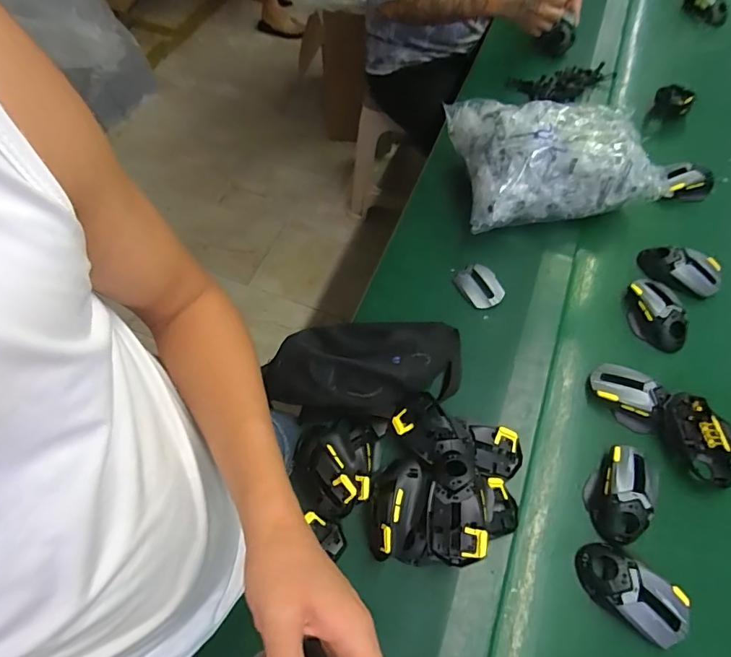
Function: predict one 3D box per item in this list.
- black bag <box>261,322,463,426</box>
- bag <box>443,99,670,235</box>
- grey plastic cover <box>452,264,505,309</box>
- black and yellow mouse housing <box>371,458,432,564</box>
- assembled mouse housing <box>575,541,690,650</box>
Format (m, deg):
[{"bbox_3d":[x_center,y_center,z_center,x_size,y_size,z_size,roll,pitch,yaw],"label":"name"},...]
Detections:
[{"bbox_3d":[0.002,0.051,0.631,0.268,0.069,0.152,-2,61,0],"label":"black bag"},{"bbox_3d":[0.322,-0.297,0.791,0.313,0.140,0.229,-8,60,-5],"label":"bag"},{"bbox_3d":[0.182,-0.066,0.735,0.050,0.031,0.077,-29,64,-14],"label":"grey plastic cover"},{"bbox_3d":[0.040,0.212,0.539,0.068,0.043,0.112,6,61,5],"label":"black and yellow mouse housing"},{"bbox_3d":[0.297,0.295,0.509,0.115,0.035,0.059,31,66,17],"label":"assembled mouse housing"}]

